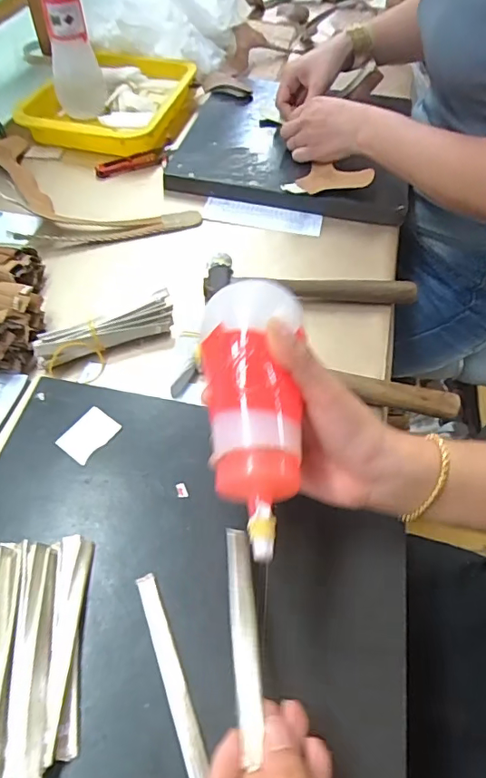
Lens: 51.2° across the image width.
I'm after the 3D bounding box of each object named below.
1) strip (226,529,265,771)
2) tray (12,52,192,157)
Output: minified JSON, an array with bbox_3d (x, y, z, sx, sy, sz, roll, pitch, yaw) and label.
[{"bbox_3d":[0.001,0.133,0.282,0.014,0.009,0.117,-2,43,-5],"label":"strip"},{"bbox_3d":[-0.183,-0.420,0.741,0.187,0.040,0.251,12,53,6],"label":"tray"}]

